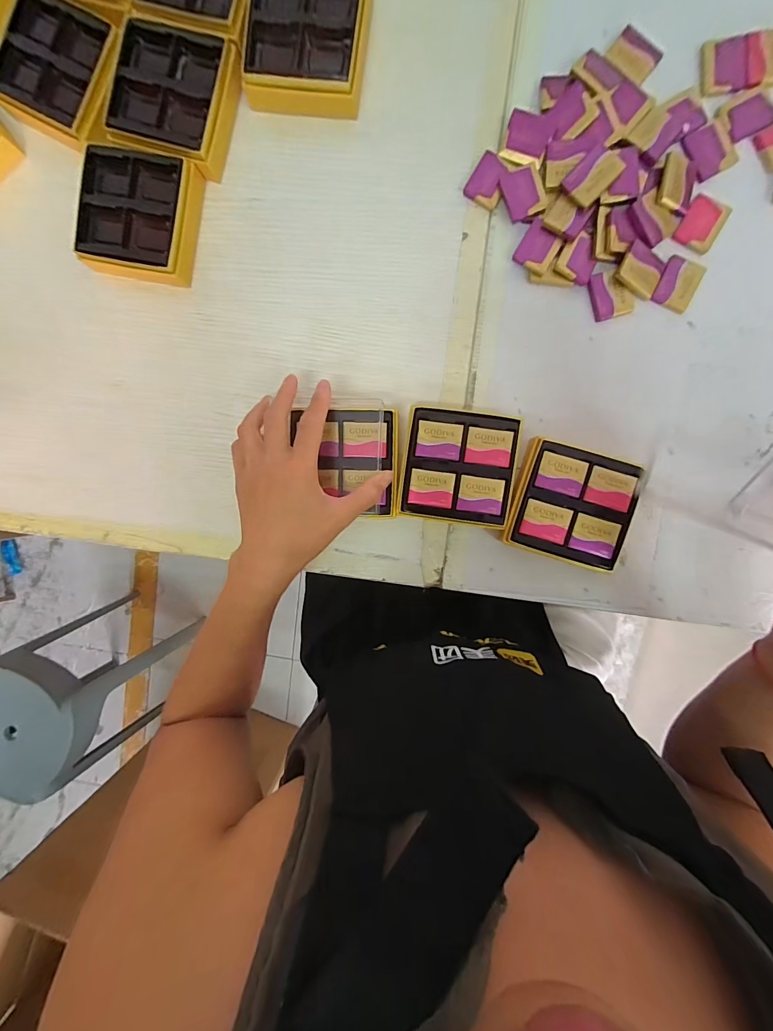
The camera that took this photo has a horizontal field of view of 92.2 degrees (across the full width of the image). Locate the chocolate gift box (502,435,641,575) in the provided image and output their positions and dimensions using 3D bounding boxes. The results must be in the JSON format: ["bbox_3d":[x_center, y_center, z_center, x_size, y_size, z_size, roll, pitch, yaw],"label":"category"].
[{"bbox_3d":[0.161,-0.010,0.332,0.096,0.032,0.095,16,96,2],"label":"chocolate gift box"}]

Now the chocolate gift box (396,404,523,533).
[{"bbox_3d":[0.064,-0.043,0.337,0.096,0.031,0.098,8,96,3],"label":"chocolate gift box"}]

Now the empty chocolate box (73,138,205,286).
[{"bbox_3d":[-0.225,-0.269,0.339,0.096,0.027,0.099,11,96,3],"label":"empty chocolate box"}]

